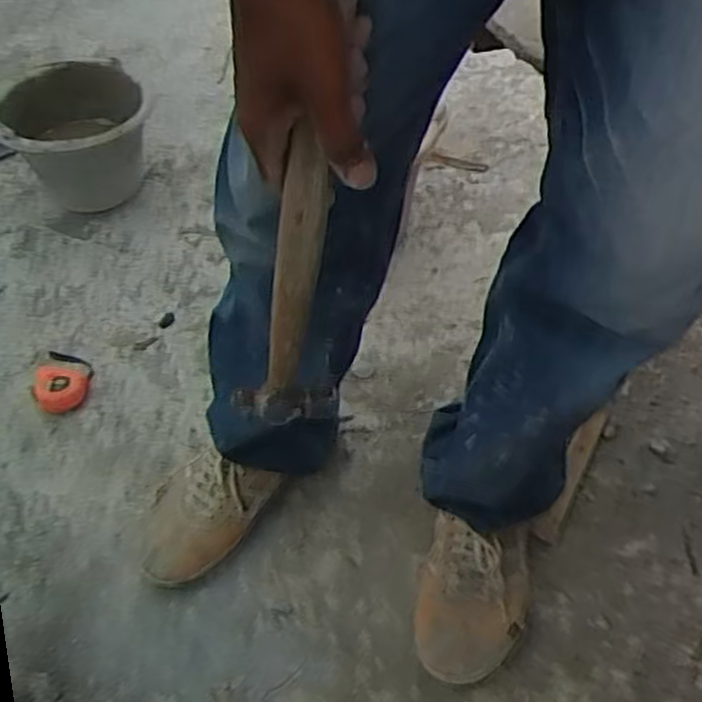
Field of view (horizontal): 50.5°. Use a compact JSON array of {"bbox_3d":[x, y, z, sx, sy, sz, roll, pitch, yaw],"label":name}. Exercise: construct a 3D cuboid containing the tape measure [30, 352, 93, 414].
[{"bbox_3d":[-0.354,0.040,0.925,0.062,0.037,0.092,14,49,12],"label":"tape measure"}]

